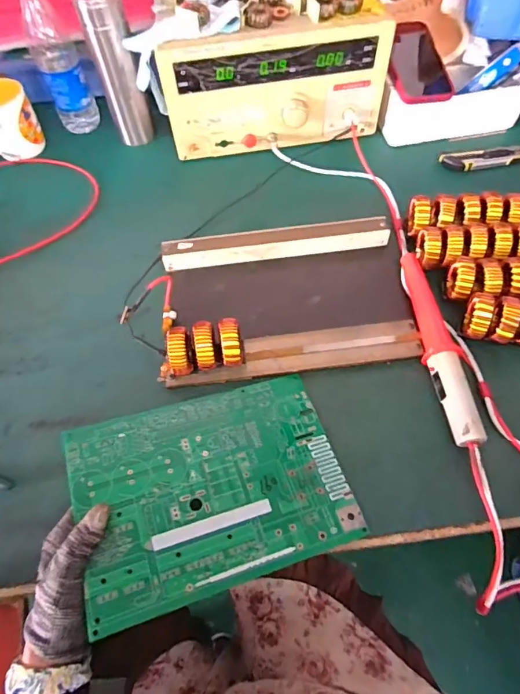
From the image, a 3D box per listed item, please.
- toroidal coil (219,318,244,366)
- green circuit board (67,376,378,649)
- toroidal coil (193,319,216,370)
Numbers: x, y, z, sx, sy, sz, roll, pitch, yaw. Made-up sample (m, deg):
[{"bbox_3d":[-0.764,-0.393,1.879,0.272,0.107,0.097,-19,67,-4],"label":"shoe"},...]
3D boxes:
[{"bbox_3d":[-0.031,0.000,0.495,0.022,0.056,0.047,-6,61,-1],"label":"toroidal coil"},{"bbox_3d":[-0.043,0.130,0.430,0.249,0.006,0.181,-12,59,-18],"label":"green circuit board"},{"bbox_3d":[-0.059,0.003,0.495,0.021,0.057,0.051,-9,61,-3],"label":"toroidal coil"}]

